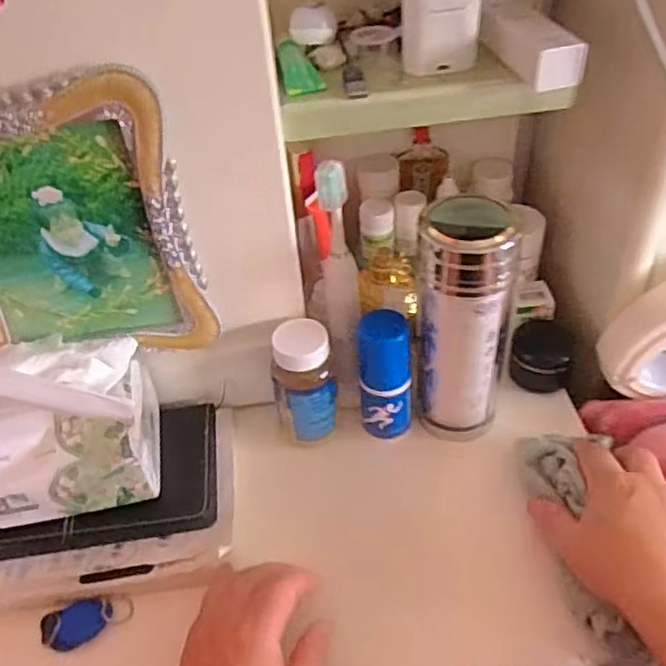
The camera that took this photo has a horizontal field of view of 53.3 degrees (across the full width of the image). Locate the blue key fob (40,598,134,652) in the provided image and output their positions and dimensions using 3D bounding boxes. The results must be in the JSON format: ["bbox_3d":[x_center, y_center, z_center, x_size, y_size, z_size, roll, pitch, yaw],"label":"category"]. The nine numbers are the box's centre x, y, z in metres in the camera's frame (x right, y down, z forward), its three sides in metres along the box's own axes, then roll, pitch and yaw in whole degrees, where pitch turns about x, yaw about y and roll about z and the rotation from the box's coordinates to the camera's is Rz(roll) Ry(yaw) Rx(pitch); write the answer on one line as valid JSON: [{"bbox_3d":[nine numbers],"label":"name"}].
[{"bbox_3d":[-0.157,0.183,0.423,0.056,0.013,0.025,-15,44,-10],"label":"blue key fob"}]

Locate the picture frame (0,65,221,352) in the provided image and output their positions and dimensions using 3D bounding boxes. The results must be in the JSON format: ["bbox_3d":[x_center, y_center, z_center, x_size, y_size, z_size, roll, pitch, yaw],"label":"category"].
[{"bbox_3d":[-0.161,-0.058,0.397,0.149,0.181,0.012,-9,43,-4],"label":"picture frame"}]

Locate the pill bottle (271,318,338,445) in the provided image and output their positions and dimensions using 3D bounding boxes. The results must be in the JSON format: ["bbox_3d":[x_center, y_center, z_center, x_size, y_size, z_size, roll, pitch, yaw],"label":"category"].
[{"bbox_3d":[-0.020,0.042,0.485,0.044,0.100,0.044,-7,43,-2],"label":"pill bottle"}]

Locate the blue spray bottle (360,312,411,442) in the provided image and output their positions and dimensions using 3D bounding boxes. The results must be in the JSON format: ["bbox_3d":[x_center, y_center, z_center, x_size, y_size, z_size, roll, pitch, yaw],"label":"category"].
[{"bbox_3d":[0.038,0.030,0.485,0.037,0.093,0.043,-3,43,3],"label":"blue spray bottle"}]

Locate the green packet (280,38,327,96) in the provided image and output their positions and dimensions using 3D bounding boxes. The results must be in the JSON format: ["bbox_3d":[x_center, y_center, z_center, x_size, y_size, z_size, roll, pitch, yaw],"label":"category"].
[{"bbox_3d":[-0.022,-0.172,0.429,0.024,0.005,0.058,-11,55,-6],"label":"green packet"}]

